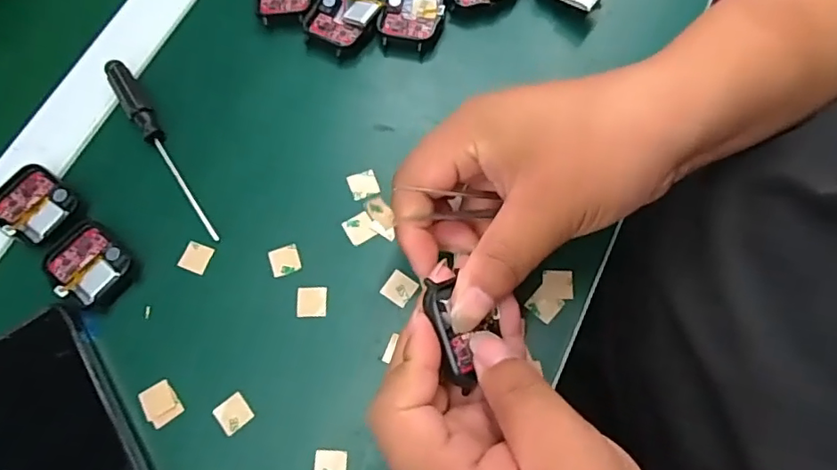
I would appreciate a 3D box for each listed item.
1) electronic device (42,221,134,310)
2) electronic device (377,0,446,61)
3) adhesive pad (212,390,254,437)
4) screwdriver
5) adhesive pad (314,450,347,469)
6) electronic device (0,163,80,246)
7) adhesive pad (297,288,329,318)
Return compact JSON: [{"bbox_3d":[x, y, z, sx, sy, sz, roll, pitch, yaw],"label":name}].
[{"bbox_3d":[-0.175,0.016,0.297,0.045,0.006,0.037,36,76,14],"label":"electronic device"},{"bbox_3d":[-0.004,-0.133,0.346,0.038,0.015,0.047,8,71,5],"label":"electronic device"},{"bbox_3d":[-0.091,0.088,0.274,0.016,0.004,0.016,-40,73,-11],"label":"adhesive pad"},{"bbox_3d":[-0.147,-0.053,0.320,0.014,0.011,0.131,-34,72,-9],"label":"screwdriver"},{"bbox_3d":[-0.042,0.110,0.265,0.015,0.004,0.015,0,70,3],"label":"adhesive pad"},{"bbox_3d":[-0.216,-0.019,0.309,0.048,0.005,0.038,32,75,13],"label":"electronic device"},{"bbox_3d":[-0.056,0.034,0.291,0.015,0.004,0.016,-2,70,2],"label":"adhesive pad"}]

